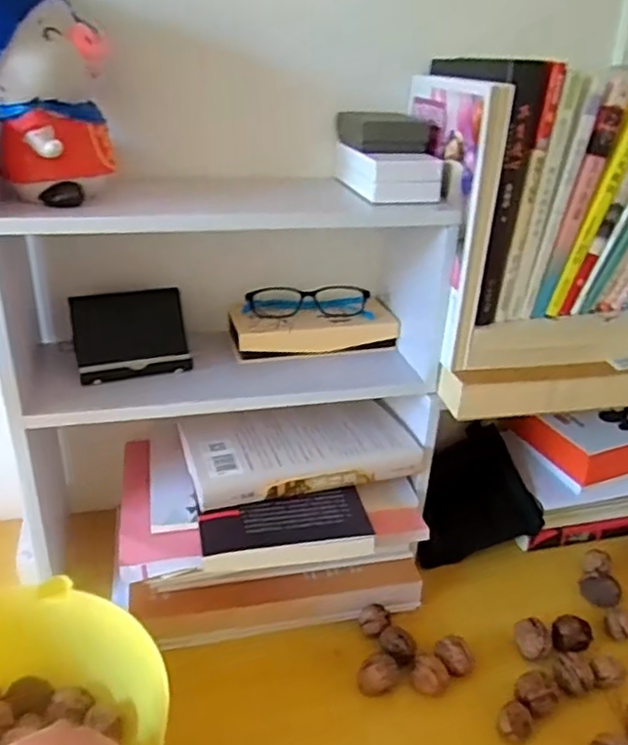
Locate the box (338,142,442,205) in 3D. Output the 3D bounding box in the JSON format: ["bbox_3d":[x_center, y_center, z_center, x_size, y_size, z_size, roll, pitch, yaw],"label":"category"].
[{"bbox_3d":[0.068,-0.179,0.581,0.067,0.035,0.085,-9,29,-20],"label":"box"}]

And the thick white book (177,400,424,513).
[{"bbox_3d":[-0.016,0.073,0.642,0.214,0.024,0.118,-7,28,-16],"label":"thick white book"}]

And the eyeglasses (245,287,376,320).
[{"bbox_3d":[-0.006,-0.073,0.670,0.127,0.029,0.028,2,27,0],"label":"eyeglasses"}]

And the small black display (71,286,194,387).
[{"bbox_3d":[-0.169,-0.035,0.602,0.100,0.065,0.052,-9,28,-20],"label":"small black display"}]

